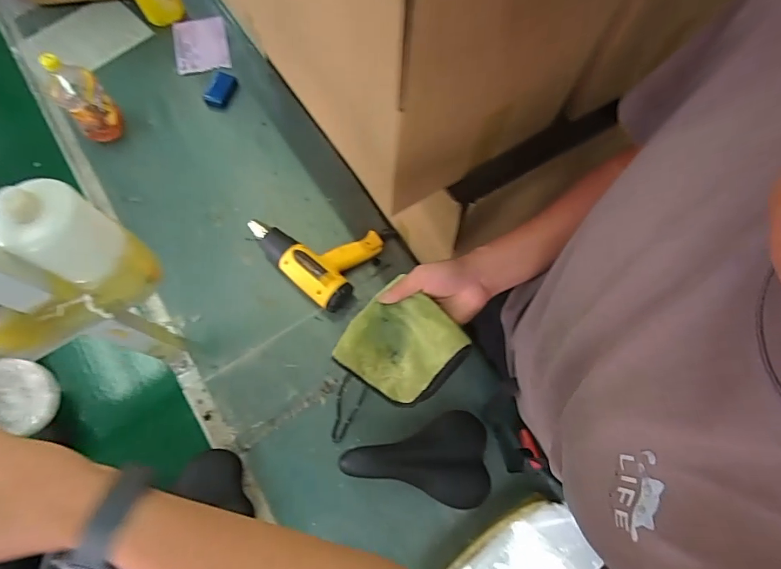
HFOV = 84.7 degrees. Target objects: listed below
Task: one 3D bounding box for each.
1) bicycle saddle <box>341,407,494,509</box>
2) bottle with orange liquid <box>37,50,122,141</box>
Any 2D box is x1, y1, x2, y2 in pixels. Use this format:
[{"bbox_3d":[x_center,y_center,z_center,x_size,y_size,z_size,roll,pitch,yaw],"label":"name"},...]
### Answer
[{"bbox_3d":[0.047,0.303,0.765,0.247,0.089,0.152,4,71,0],"label":"bicycle saddle"},{"bbox_3d":[-0.707,-0.429,0.981,0.101,0.199,0.089,-42,77,-14],"label":"bottle with orange liquid"}]

